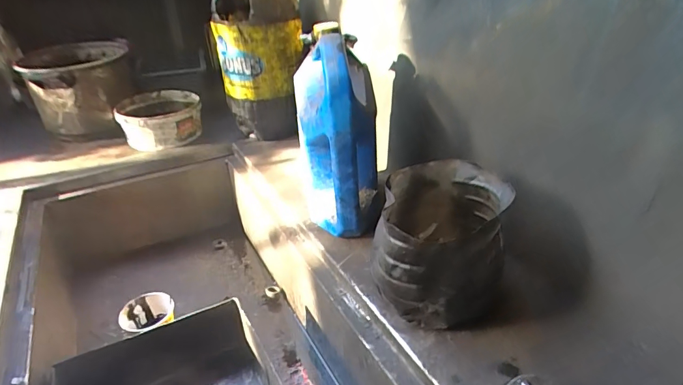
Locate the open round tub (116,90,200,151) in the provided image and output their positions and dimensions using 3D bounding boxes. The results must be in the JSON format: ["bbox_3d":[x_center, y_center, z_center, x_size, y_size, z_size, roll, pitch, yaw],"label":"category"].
[{"bbox_3d":[-0.450,-0.178,1.026,0.187,0.102,0.201,-16,35,-21],"label":"open round tub"}]

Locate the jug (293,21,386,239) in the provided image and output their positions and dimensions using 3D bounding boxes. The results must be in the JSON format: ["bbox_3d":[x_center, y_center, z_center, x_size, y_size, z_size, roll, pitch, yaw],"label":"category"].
[{"bbox_3d":[-0.002,-0.090,0.649,0.116,0.292,0.179,0,32,2],"label":"jug"}]

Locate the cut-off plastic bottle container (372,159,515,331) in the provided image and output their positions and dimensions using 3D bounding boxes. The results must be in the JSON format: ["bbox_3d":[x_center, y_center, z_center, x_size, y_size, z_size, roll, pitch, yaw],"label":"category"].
[{"bbox_3d":[0.127,0.066,0.532,0.150,0.154,0.170,9,33,16],"label":"cut-off plastic bottle container"}]

